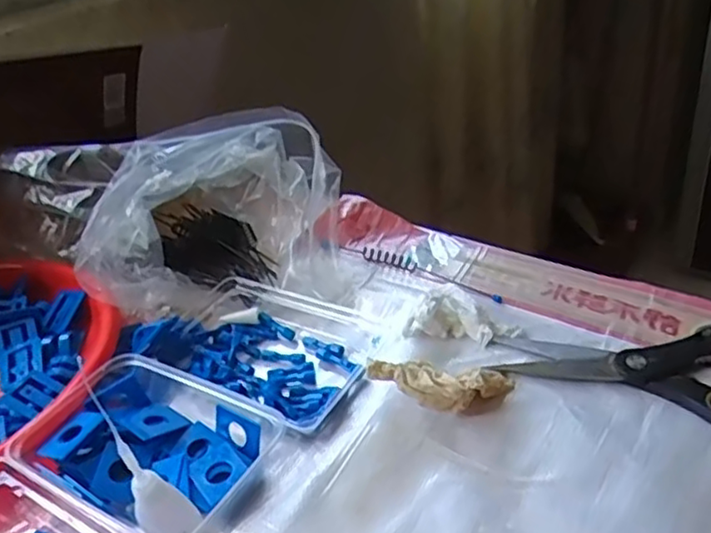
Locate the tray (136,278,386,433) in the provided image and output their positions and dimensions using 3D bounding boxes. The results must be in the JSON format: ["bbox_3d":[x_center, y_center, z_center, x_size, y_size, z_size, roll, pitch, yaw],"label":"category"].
[{"bbox_3d":[-0.071,0.056,0.528,0.163,0.032,0.118,15,39,30],"label":"tray"}]

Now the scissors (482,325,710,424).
[{"bbox_3d":[0.216,0.064,0.477,0.212,0.010,0.107,12,38,26],"label":"scissors"}]

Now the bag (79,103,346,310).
[{"bbox_3d":[-0.133,-0.051,0.613,0.195,0.120,0.182,4,35,16],"label":"bag"}]

